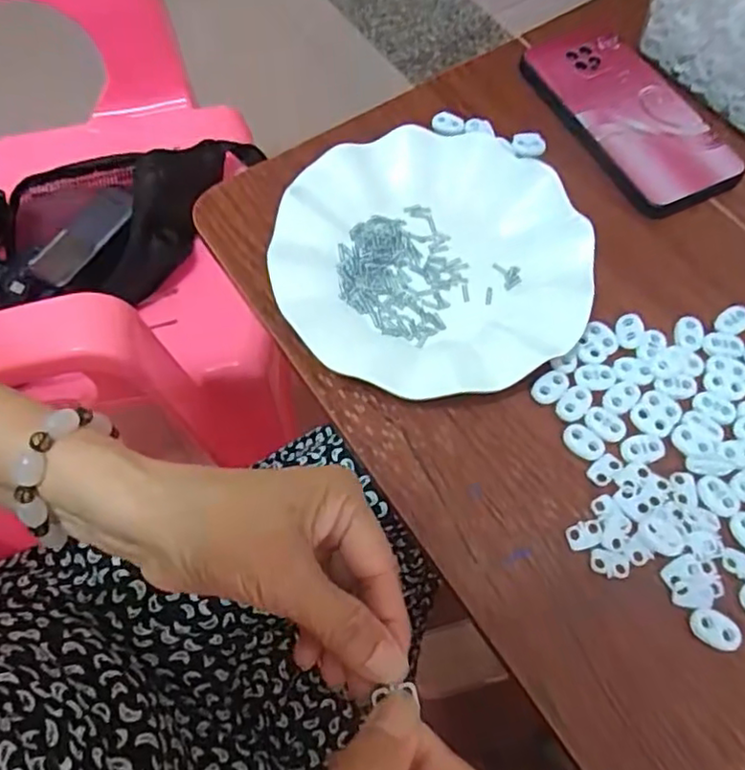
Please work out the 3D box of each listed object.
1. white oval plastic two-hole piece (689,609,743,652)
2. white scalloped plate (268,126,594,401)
[{"bbox_3d":[0.164,0.117,0.303,0.022,0.005,0.014,24,67,13],"label":"white oval plastic two-hole piece"},{"bbox_3d":[0.035,-0.079,0.383,0.178,0.028,0.187,-1,64,1],"label":"white scalloped plate"}]

